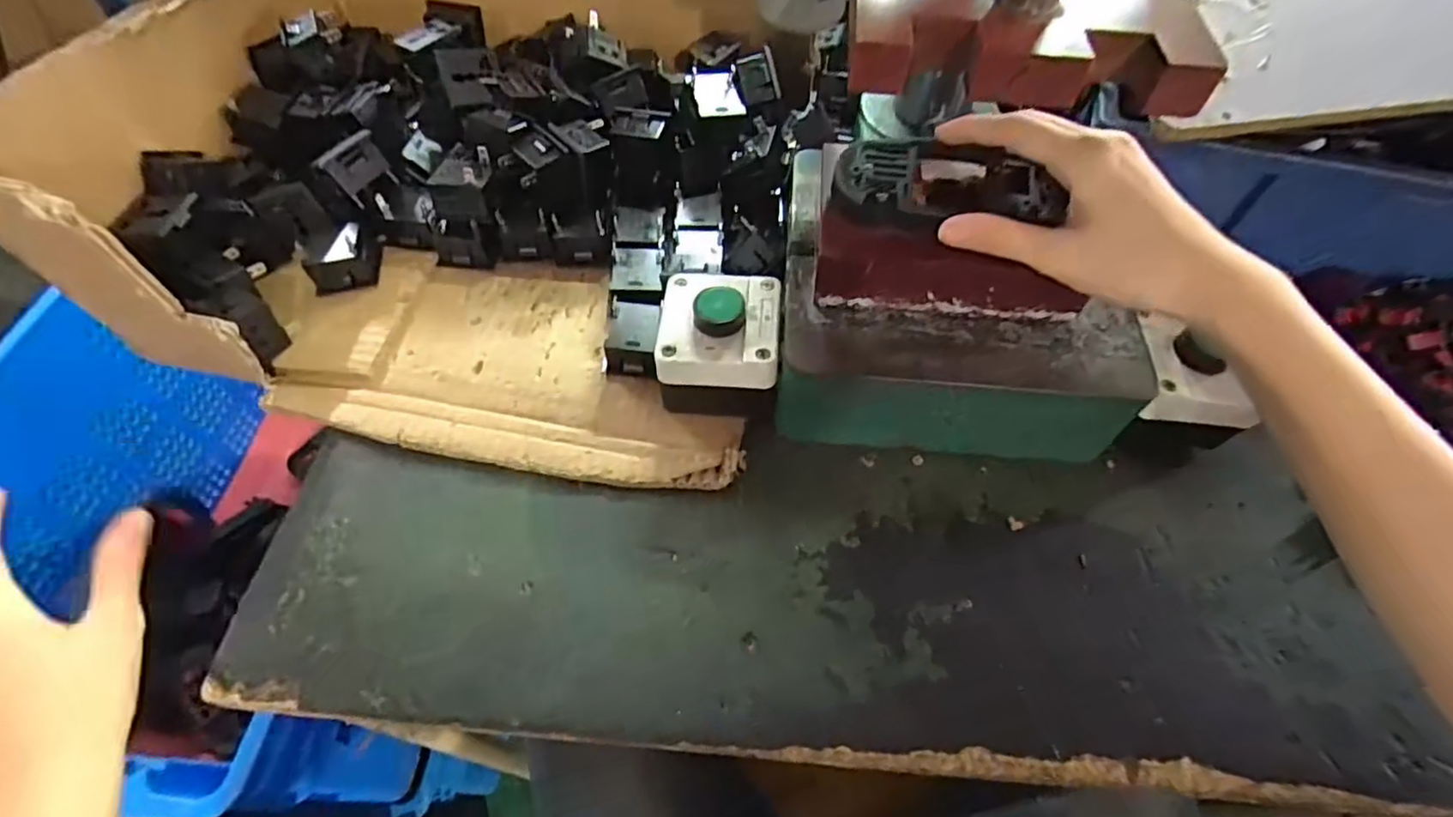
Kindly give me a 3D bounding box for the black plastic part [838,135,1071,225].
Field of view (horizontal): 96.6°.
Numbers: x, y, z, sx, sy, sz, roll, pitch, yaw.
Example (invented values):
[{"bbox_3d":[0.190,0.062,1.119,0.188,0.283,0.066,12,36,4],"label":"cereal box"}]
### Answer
[{"bbox_3d":[0.113,-0.115,0.333,0.106,0.019,0.047,10,58,10],"label":"black plastic part"}]

